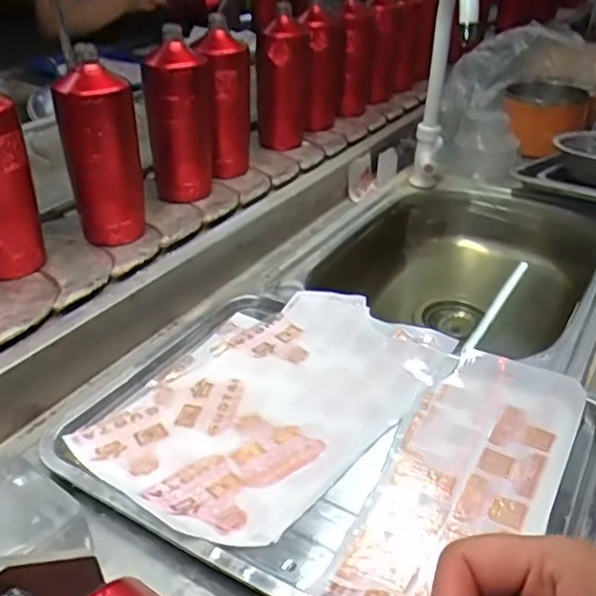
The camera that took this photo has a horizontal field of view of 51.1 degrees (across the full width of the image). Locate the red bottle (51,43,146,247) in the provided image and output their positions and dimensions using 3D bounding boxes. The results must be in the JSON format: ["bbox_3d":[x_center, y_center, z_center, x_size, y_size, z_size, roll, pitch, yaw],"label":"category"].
[{"bbox_3d":[-0.218,-0.161,0.703,0.063,0.188,0.067,23,42,25],"label":"red bottle"}]

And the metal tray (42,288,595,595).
[{"bbox_3d":[0.028,0.099,0.489,0.375,0.031,0.289,23,42,24],"label":"metal tray"}]

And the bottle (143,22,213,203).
[{"bbox_3d":[-0.152,-0.231,0.798,0.075,0.192,0.061,-7,38,-12],"label":"bottle"}]

